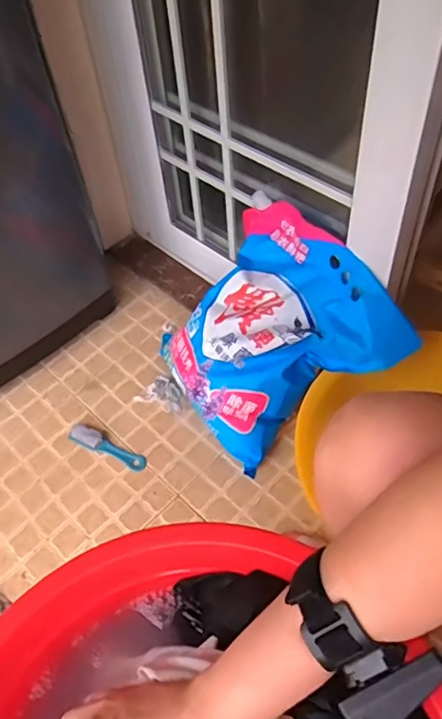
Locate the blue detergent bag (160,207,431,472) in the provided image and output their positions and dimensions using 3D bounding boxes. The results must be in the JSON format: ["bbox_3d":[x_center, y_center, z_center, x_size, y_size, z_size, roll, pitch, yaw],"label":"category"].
[{"bbox_3d":[0.078,-0.031,0.912,0.274,0.277,0.335,-31,56,-18],"label":"blue detergent bag"}]

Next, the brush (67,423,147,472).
[{"bbox_3d":[-0.204,0.158,1.003,0.156,0.016,0.037,23,57,21],"label":"brush"}]

